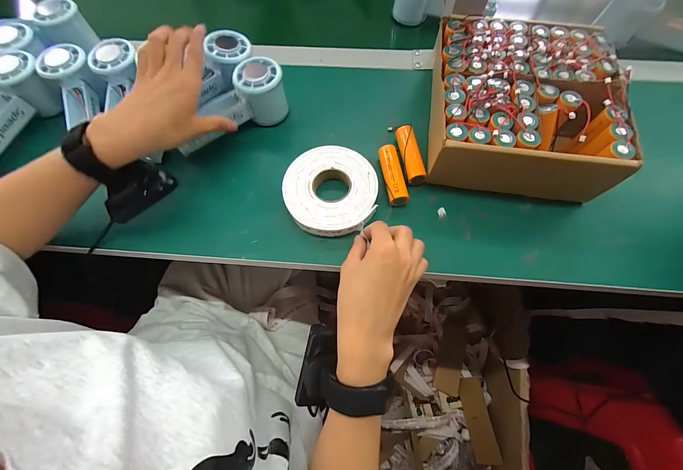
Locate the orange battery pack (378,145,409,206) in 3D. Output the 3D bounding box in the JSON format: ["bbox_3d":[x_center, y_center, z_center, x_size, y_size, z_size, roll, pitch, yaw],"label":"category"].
[{"bbox_3d":[0.059,-0.070,0.344,0.022,0.018,0.071,-9,67,-3],"label":"orange battery pack"}]

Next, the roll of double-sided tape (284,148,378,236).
[{"bbox_3d":[-0.013,-0.052,0.337,0.102,0.016,0.105,0,67,1],"label":"roll of double-sided tape"}]

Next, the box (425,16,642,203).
[{"bbox_3d":[0.201,-0.148,0.344,0.185,0.081,0.190,9,68,4],"label":"box"}]

